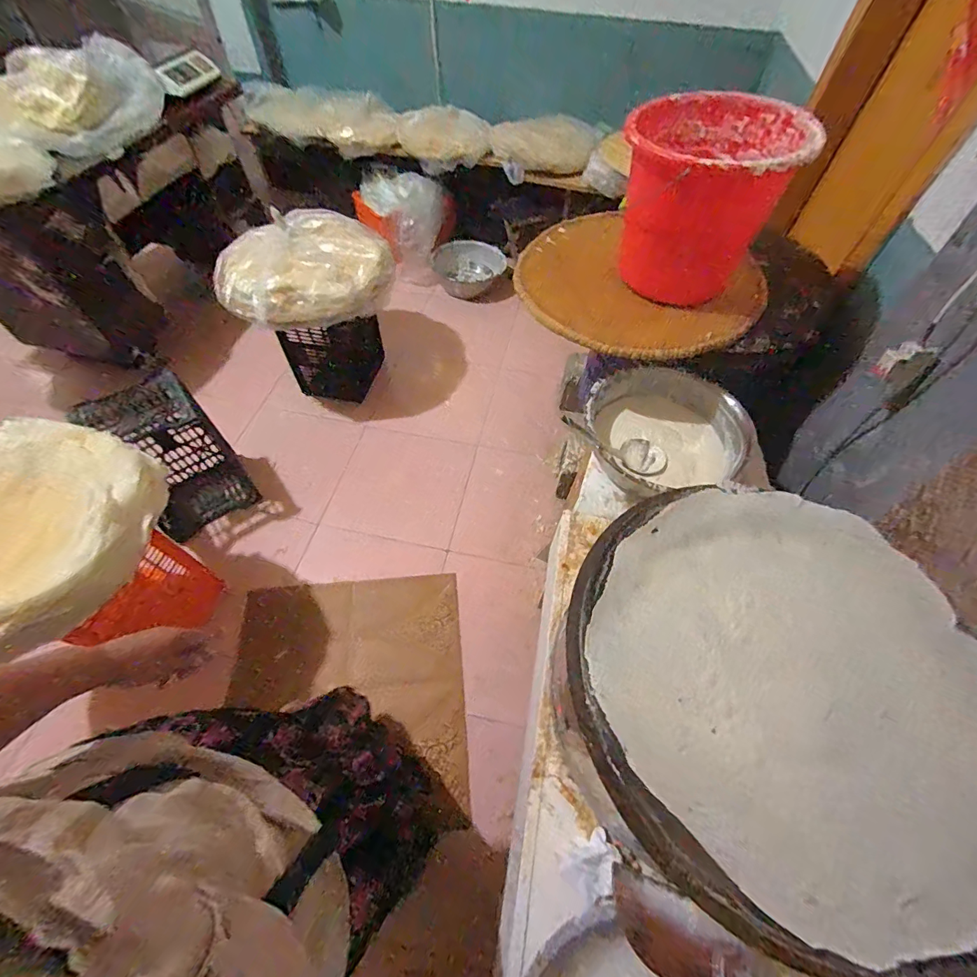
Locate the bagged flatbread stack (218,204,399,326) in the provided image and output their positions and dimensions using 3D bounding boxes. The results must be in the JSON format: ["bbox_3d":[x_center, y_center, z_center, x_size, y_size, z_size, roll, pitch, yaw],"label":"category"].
[{"bbox_3d":[-0.710,-0.805,1.650,0.500,0.266,0.570,32,61,18],"label":"bagged flatbread stack"}]

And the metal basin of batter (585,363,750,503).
[{"bbox_3d":[0.425,-0.151,1.061,0.379,0.135,0.360,1,56,-2],"label":"metal basin of batter"}]

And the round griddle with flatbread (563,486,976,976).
[{"bbox_3d":[0.359,0.227,0.537,0.509,0.064,0.505,1,56,-2],"label":"round griddle with flatbread"}]

